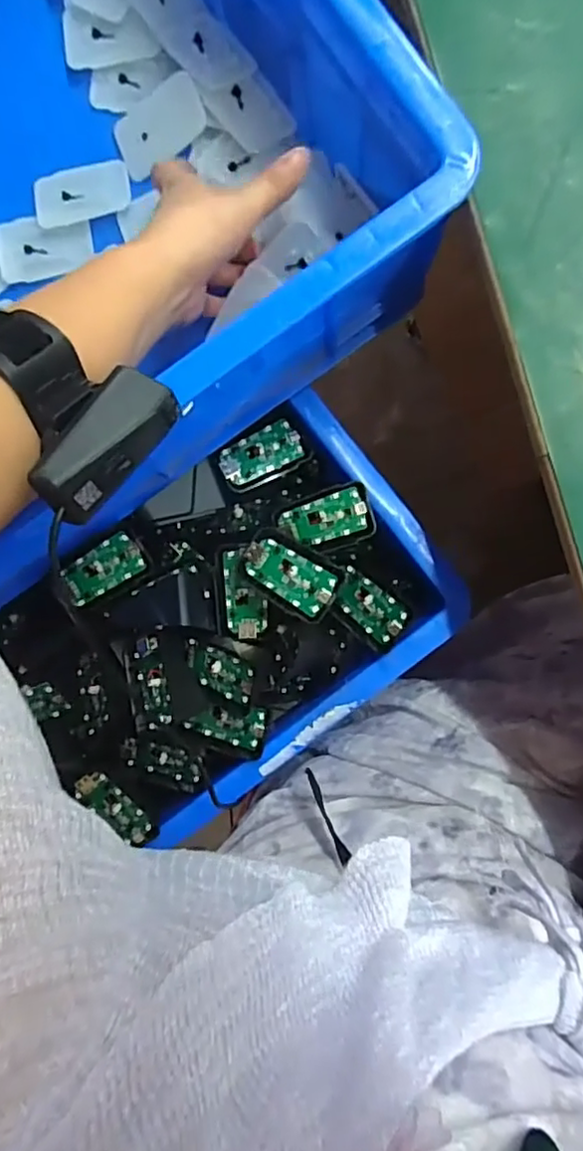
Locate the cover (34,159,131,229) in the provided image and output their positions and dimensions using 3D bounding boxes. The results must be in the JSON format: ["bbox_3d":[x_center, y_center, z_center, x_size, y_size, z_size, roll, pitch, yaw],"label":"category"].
[{"bbox_3d":[-0.151,-0.277,0.446,0.069,0.007,0.040,-13,90,8],"label":"cover"}]

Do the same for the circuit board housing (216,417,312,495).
[{"bbox_3d":[-0.022,-0.092,0.473,0.068,0.009,0.039,-29,93,-11],"label":"circuit board housing"}]

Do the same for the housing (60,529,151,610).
[{"bbox_3d":[-0.137,-0.005,0.453,0.063,0.005,0.036,-31,93,-7],"label":"housing"}]

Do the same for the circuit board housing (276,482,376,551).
[{"bbox_3d":[0.026,-0.038,0.451,0.068,0.011,0.044,-17,111,1],"label":"circuit board housing"}]

